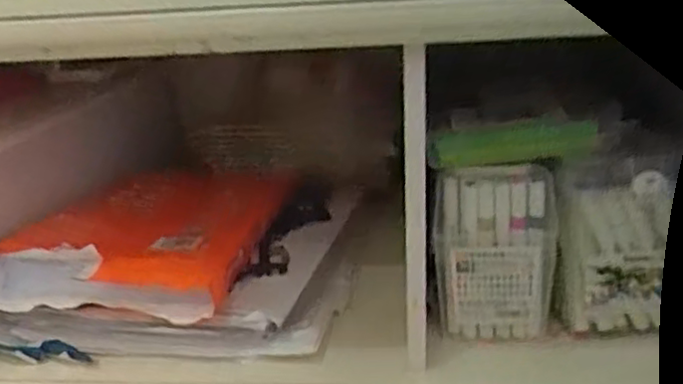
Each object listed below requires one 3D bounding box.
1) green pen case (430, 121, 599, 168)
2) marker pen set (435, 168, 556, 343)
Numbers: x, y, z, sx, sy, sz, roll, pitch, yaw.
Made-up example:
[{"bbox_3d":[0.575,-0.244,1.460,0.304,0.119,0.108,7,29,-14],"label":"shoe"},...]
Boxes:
[{"bbox_3d":[0.147,-0.041,0.593,0.137,0.032,0.018,0,18,6],"label":"green pen case"},{"bbox_3d":[0.134,0.059,0.604,0.098,0.152,0.027,0,18,7],"label":"marker pen set"}]

